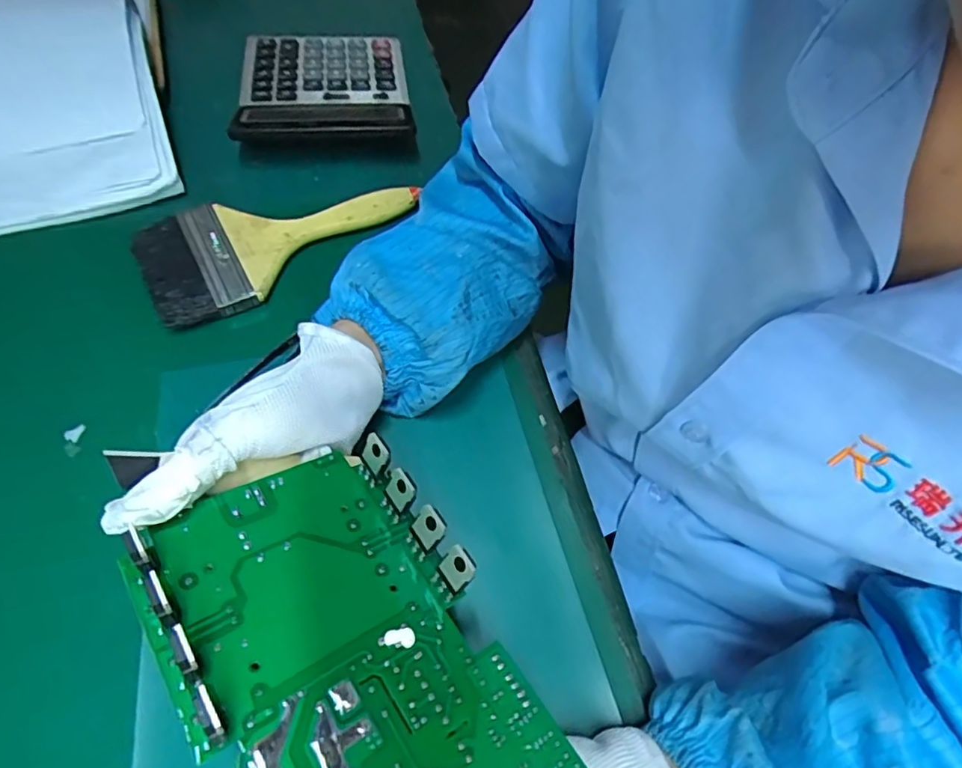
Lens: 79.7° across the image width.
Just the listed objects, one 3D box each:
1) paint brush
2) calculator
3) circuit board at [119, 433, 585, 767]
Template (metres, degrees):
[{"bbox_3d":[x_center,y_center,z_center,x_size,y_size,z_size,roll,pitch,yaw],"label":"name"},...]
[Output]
[{"bbox_3d":[-0.141,-0.110,0.420,0.196,0.017,0.089,-25,63,-20],"label":"paint brush"},{"bbox_3d":[-0.137,-0.263,0.507,0.143,0.025,0.174,-6,58,-9],"label":"calculator"},{"bbox_3d":[-0.052,0.107,0.226,0.112,0.040,0.174,-20,57,-38],"label":"circuit board"}]

